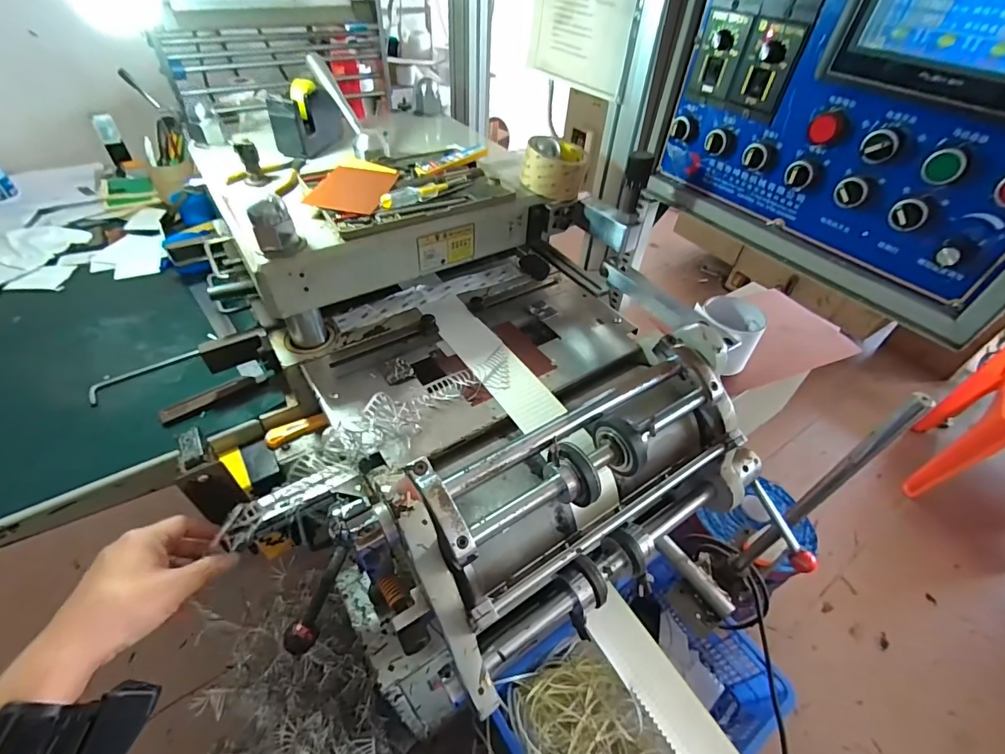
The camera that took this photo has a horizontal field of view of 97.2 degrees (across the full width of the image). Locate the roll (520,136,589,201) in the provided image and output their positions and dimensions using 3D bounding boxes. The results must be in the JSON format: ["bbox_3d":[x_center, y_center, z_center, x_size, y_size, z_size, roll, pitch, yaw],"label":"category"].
[{"bbox_3d":[0.077,-0.311,0.654,0.094,0.063,0.083,11,46,6],"label":"roll"}]

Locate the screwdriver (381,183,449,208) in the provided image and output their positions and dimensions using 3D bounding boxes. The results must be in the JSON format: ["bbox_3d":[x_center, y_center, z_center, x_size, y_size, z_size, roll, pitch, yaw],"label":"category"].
[{"bbox_3d":[-0.116,-0.242,0.588,0.102,0.017,0.015,-33,56,-30],"label":"screwdriver"}]

